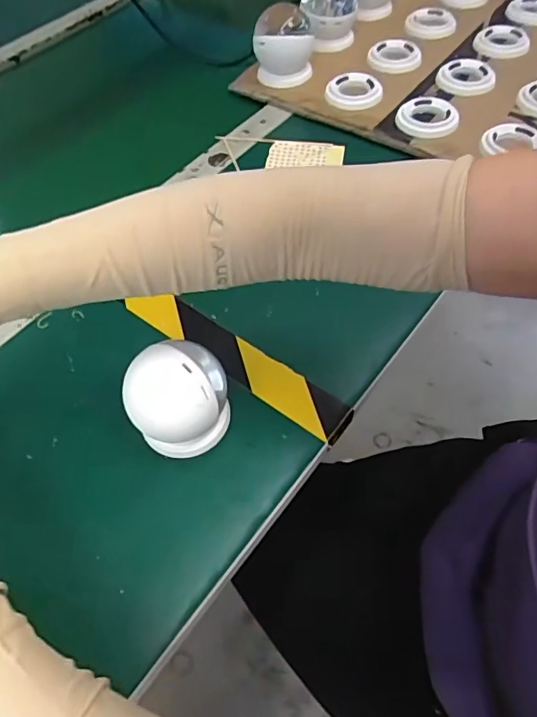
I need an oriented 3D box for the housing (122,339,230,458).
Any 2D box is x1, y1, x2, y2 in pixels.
[{"bbox_3d":[-0.067,0.034,0.400,0.074,0.087,0.065,-19,57,-10],"label":"housing"}]

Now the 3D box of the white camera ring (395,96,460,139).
[{"bbox_3d":[0.189,-0.291,0.630,0.069,0.021,0.071,-1,55,2],"label":"white camera ring"}]

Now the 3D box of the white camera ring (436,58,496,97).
[{"bbox_3d":[0.254,-0.364,0.677,0.075,0.012,0.075,-1,55,2],"label":"white camera ring"}]

